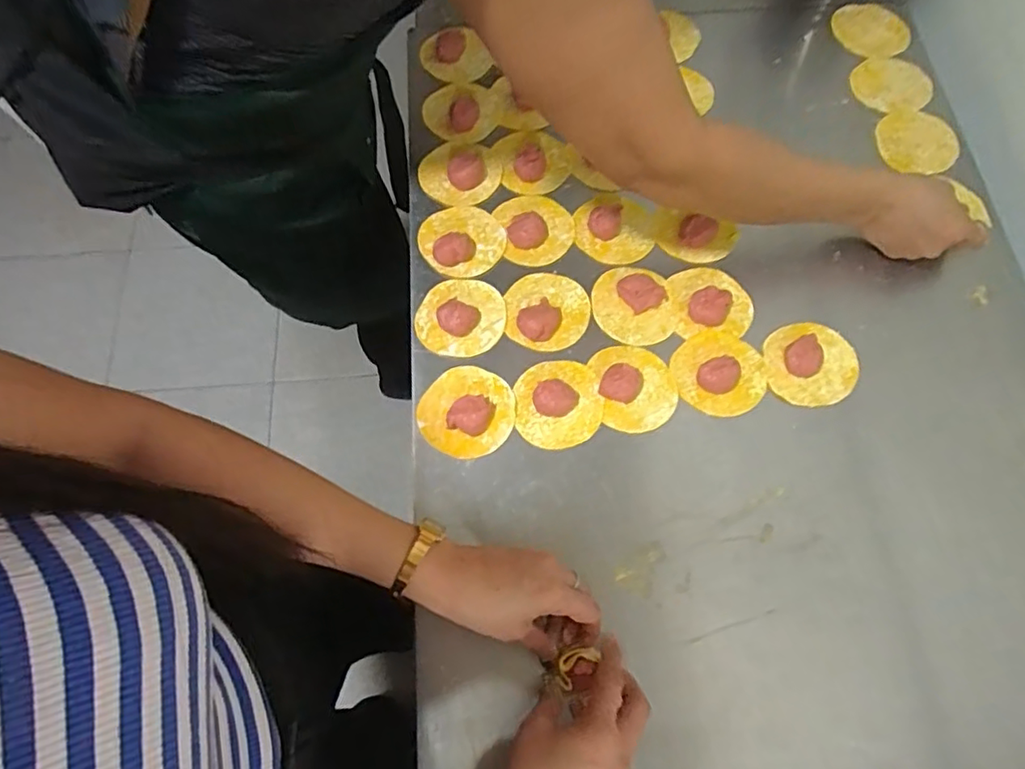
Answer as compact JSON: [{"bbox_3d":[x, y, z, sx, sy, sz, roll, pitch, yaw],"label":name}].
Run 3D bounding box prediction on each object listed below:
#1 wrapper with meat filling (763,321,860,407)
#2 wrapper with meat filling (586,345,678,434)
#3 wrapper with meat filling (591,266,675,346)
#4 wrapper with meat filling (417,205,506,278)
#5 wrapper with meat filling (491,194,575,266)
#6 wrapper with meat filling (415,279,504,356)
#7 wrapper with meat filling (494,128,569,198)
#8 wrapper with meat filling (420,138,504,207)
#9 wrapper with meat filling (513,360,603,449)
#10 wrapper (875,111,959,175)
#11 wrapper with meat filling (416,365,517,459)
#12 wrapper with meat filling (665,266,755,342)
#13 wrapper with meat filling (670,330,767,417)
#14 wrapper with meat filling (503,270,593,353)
[{"bbox_3d":[0.278,-0.022,0.540,0.083,0.017,0.080,-1,70,0],"label":"wrapper with meat filling"},{"bbox_3d":[0.113,-0.001,0.529,0.071,0.023,0.082,-9,70,-3],"label":"wrapper with meat filling"},{"bbox_3d":[0.116,-0.080,0.559,0.073,0.021,0.081,-12,70,-4],"label":"wrapper with meat filling"},{"bbox_3d":[-0.052,-0.149,0.585,0.081,0.020,0.082,0,70,0],"label":"wrapper with meat filling"},{"bbox_3d":[0.023,-0.160,0.591,0.076,0.020,0.078,0,70,0],"label":"wrapper with meat filling"},{"bbox_3d":[-0.050,-0.068,0.555,0.084,0.018,0.079,-8,70,-2],"label":"wrapper with meat filling"},{"bbox_3d":[0.021,-0.242,0.617,0.072,0.024,0.083,-11,70,-3],"label":"wrapper with meat filling"},{"bbox_3d":[-0.054,-0.228,0.617,0.081,0.015,0.083,0,70,0],"label":"wrapper with meat filling"},{"bbox_3d":[0.042,0.014,0.523,0.076,0.023,0.080,-2,70,0],"label":"wrapper with meat filling"},{"bbox_3d":[0.439,-0.264,0.635,0.080,0.008,0.075,1,70,1],"label":"wrapper"},{"bbox_3d":[-0.040,0.023,0.522,0.080,0.021,0.083,0,70,0],"label":"wrapper with meat filling"},{"bbox_3d":[0.191,-0.084,0.558,0.076,0.023,0.074,-3,70,-1],"label":"wrapper with meat filling"},{"bbox_3d":[0.192,-0.013,0.533,0.083,0.021,0.080,0,70,0],"label":"wrapper with meat filling"},{"bbox_3d":[0.033,-0.075,0.558,0.079,0.019,0.078,-4,70,-1],"label":"wrapper with meat filling"}]

